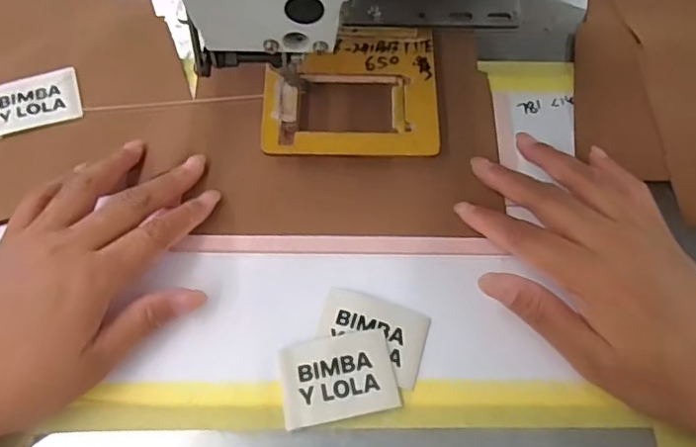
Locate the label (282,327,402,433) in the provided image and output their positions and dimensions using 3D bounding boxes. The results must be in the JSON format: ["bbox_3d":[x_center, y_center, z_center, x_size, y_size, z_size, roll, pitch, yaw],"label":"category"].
[{"bbox_3d":[-0.005,0.078,0.285,0.058,0.004,0.040,-10,67,-7],"label":"label"}]

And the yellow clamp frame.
[{"bbox_3d":[0.003,-0.082,0.343,0.105,0.008,0.089,1,69,-1],"label":"yellow clamp frame"}]

